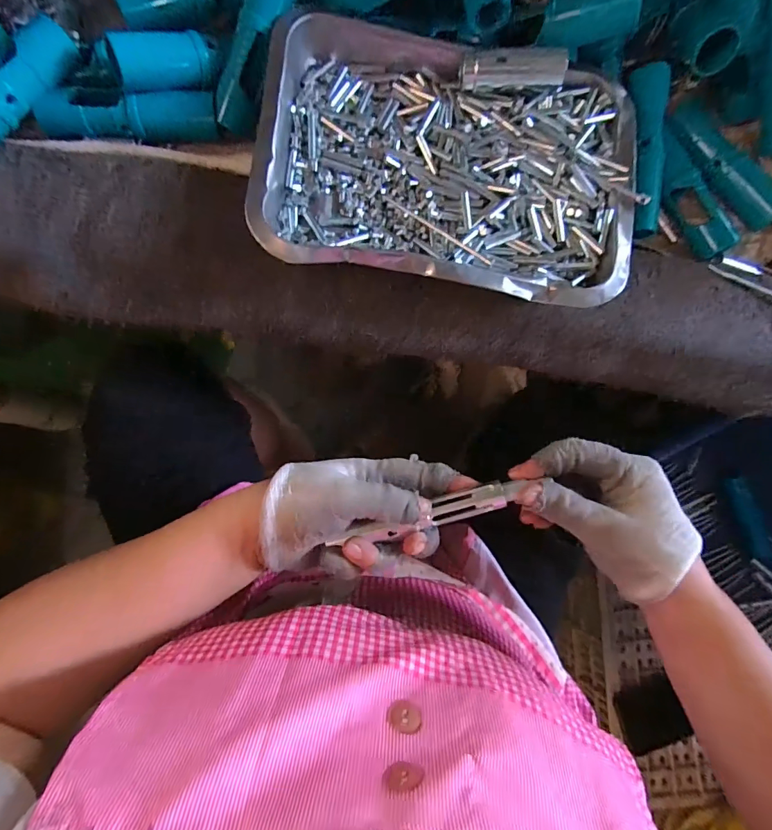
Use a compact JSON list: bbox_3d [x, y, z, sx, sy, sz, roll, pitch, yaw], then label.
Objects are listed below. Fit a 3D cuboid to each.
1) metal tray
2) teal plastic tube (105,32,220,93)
[{"bbox_3d":[0.047,-0.175,0.294,0.249,0.033,0.178,7,81,-4],"label":"metal tray"},{"bbox_3d":[-0.144,-0.234,0.283,0.063,0.023,0.020,-23,84,-24],"label":"teal plastic tube"}]

